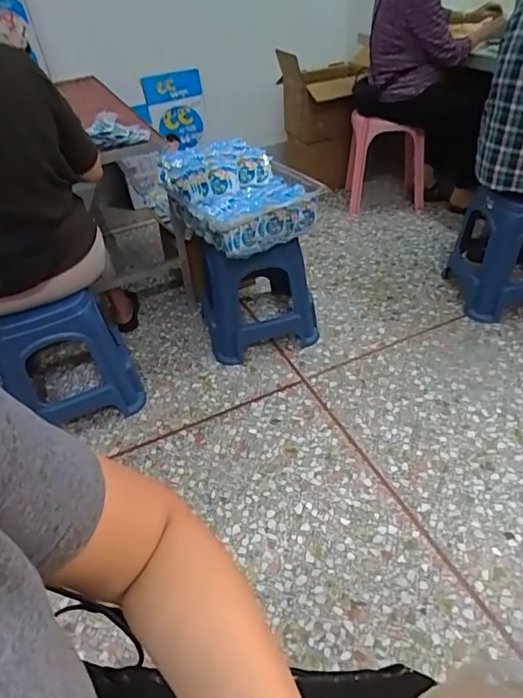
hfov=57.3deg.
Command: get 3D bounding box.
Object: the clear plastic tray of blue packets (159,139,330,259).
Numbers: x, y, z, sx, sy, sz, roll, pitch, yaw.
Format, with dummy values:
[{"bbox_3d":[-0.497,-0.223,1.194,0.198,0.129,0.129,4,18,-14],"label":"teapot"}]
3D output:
[{"bbox_3d":[-0.062,-0.459,1.431,0.367,0.178,0.417,-20,43,-16],"label":"clear plastic tray of blue packets"}]

